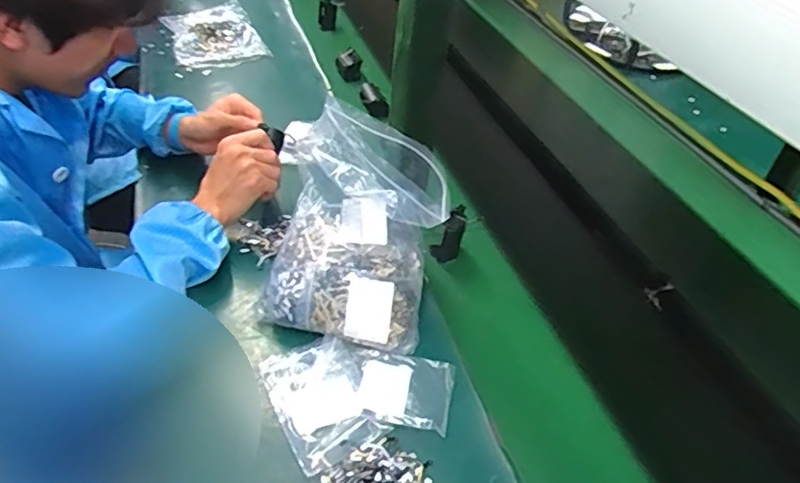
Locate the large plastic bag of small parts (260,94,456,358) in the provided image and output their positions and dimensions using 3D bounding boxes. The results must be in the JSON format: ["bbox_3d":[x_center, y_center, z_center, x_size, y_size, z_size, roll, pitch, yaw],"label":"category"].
[{"bbox_3d":[-0.049,-0.010,0.671,0.189,0.204,0.173,15,42,9],"label":"large plastic bag of small parts"}]

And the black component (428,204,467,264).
[{"bbox_3d":[0.069,-0.009,0.807,0.036,0.080,0.039,18,21,-7],"label":"black component"}]

